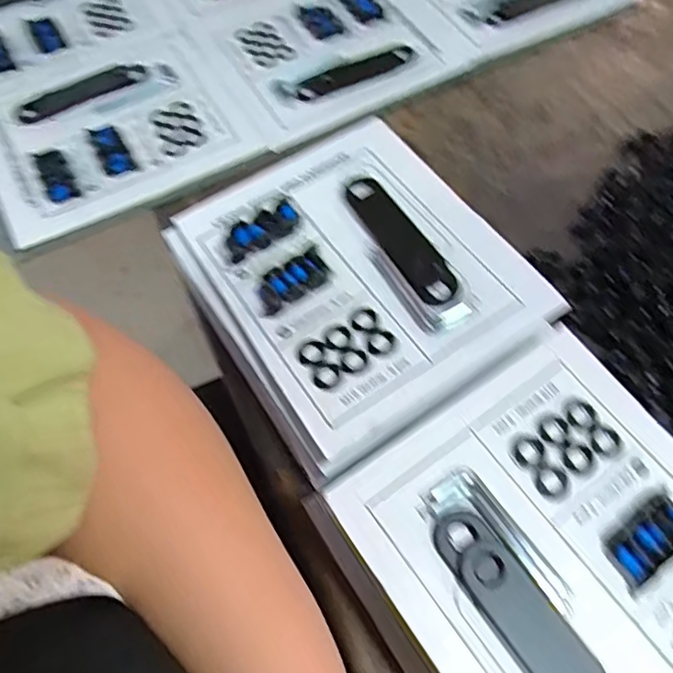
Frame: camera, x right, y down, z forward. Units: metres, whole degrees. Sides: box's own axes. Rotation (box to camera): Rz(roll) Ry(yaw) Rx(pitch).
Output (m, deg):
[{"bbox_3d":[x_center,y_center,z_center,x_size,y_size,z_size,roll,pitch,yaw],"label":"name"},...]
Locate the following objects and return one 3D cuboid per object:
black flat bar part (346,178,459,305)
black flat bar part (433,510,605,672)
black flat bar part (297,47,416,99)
[{"bbox_3d":[0.046,-0.073,0.417,0.026,0.012,0.121,-25,66,-13],"label":"black flat bar part"},{"bbox_3d":[0.098,0.147,0.291,0.031,0.008,0.128,-33,67,-16],"label":"black flat bar part"},{"bbox_3d":[0.018,-0.259,0.562,0.123,0.005,0.030,-24,65,-12],"label":"black flat bar part"}]

